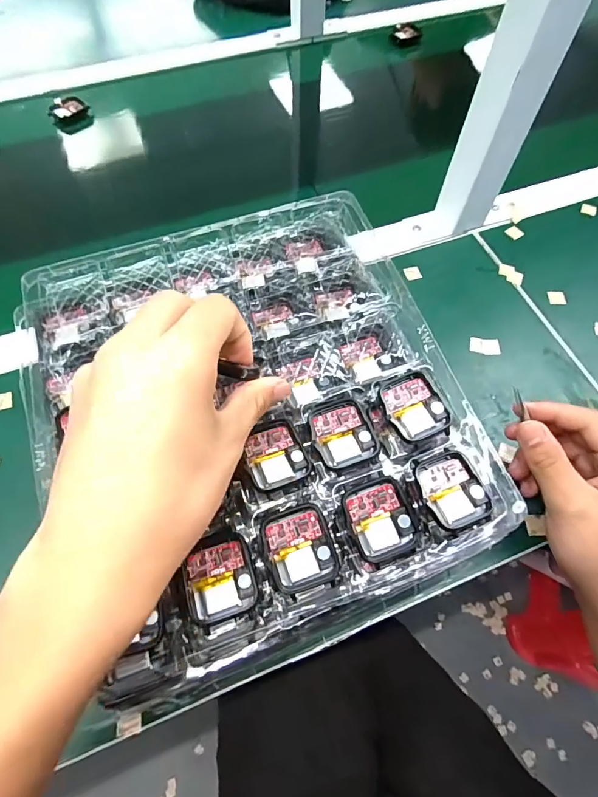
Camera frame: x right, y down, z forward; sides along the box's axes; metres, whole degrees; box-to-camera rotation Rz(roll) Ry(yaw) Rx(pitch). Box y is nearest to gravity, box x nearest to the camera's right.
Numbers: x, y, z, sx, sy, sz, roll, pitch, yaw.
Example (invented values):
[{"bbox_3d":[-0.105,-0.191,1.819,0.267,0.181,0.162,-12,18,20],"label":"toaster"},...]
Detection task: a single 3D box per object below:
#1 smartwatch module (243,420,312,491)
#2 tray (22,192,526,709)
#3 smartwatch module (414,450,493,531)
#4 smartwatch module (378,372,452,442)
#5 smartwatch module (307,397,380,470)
[{"bbox_3d":[-0.015,0.034,0.256,0.036,0.005,0.040,-24,66,-12],"label":"smartwatch module"},{"bbox_3d":[-0.035,-0.005,0.283,0.269,0.027,0.293,-19,65,-10],"label":"tray"},{"bbox_3d":[0.092,0.054,0.253,0.038,0.006,0.044,-19,65,-10],"label":"smartwatch module"},{"bbox_3d":[0.073,0.005,0.269,0.035,0.009,0.042,-19,65,-10],"label":"smartwatch module"},{"bbox_3d":[0.028,0.021,0.266,0.038,0.006,0.042,-14,64,-7],"label":"smartwatch module"}]

